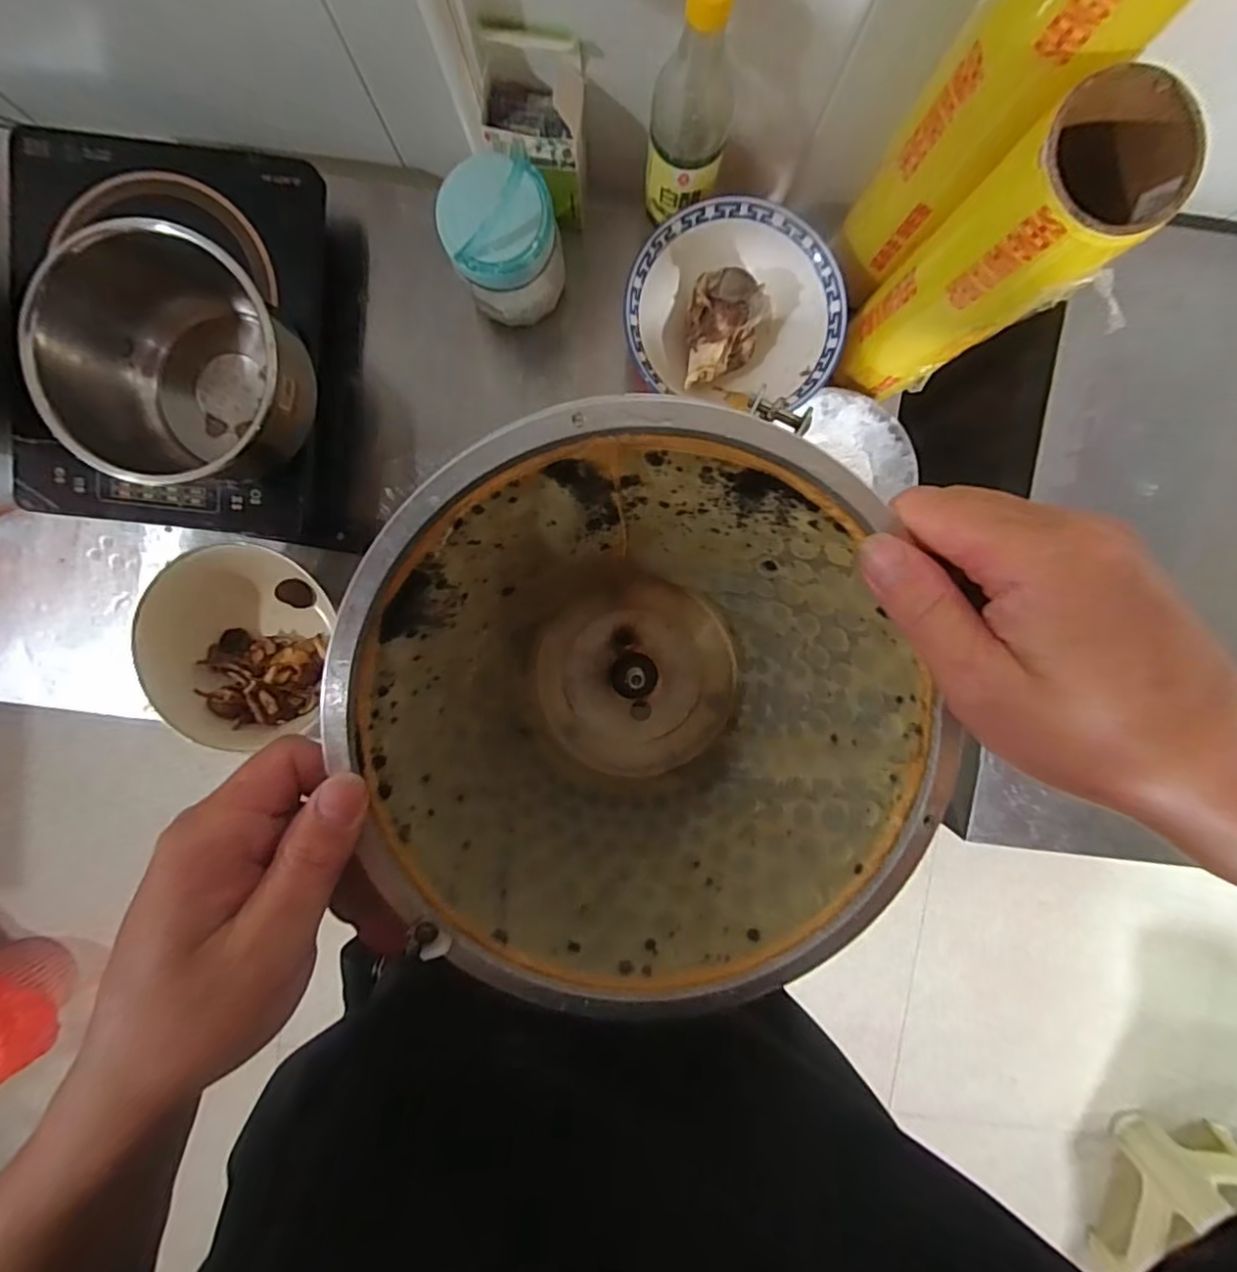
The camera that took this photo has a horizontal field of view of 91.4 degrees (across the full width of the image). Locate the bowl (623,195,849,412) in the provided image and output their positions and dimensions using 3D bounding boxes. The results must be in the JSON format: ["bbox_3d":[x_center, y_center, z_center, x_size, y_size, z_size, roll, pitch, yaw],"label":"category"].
[{"bbox_3d":[0.104,-0.294,0.552,0.191,0.069,0.179,0,96,-1],"label":"bowl"}]

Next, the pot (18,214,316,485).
[{"bbox_3d":[-0.368,-0.233,0.515,0.183,0.122,0.157,-12,96,0],"label":"pot"}]

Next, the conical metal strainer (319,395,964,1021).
[{"bbox_3d":[0.008,0.031,0.264,0.215,0.104,0.214,0,96,-1],"label":"conical metal strainer"}]

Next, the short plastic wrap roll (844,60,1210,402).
[{"bbox_3d":[0.263,-0.268,0.455,0.083,0.272,0.082,0,96,-1],"label":"short plastic wrap roll"}]

